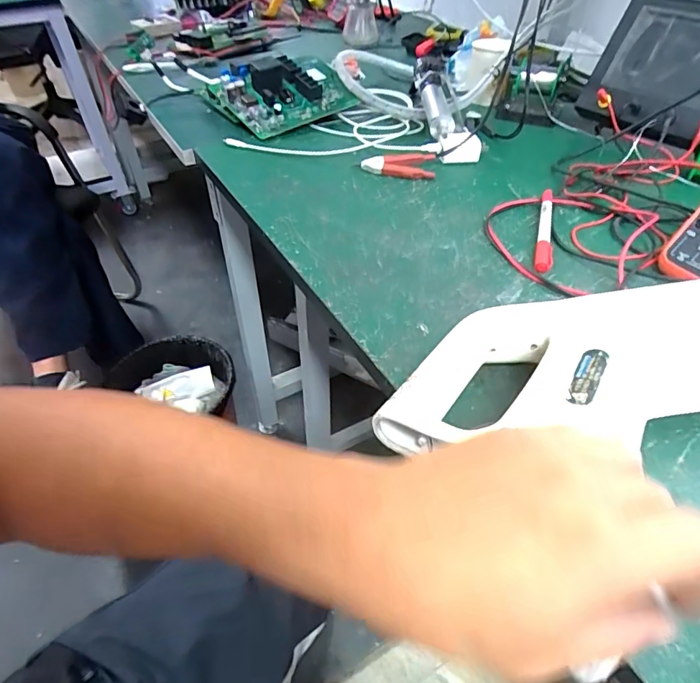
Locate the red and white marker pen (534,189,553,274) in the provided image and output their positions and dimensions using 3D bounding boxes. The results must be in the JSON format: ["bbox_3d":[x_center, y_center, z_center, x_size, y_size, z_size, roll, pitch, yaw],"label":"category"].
[{"bbox_3d":[0.196,-0.112,0.481,0.016,0.016,0.138,13,46,13],"label":"red and white marker pen"}]

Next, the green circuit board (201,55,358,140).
[{"bbox_3d":[-0.094,-0.377,0.718,0.182,0.060,0.158,-25,49,-23],"label":"green circuit board"}]

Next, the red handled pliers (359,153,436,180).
[{"bbox_3d":[0.059,-0.218,0.589,0.087,0.012,0.052,4,44,4],"label":"red handled pliers"}]

